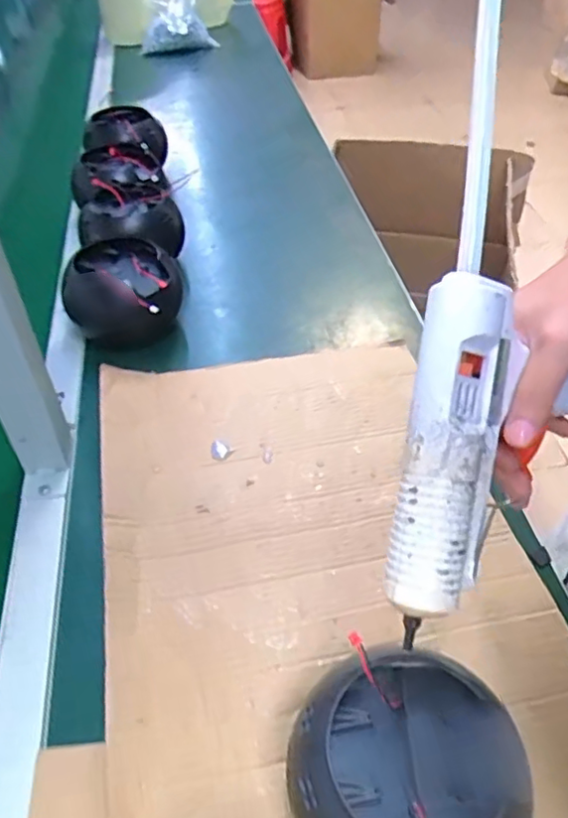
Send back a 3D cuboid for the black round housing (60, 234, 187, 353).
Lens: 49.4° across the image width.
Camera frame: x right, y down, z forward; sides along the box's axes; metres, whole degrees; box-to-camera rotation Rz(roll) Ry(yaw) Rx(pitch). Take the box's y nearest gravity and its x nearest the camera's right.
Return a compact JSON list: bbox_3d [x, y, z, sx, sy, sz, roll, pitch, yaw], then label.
[{"bbox_3d":[-0.169,-0.132,0.709,0.127,0.087,0.128,17,48,15],"label":"black round housing"}]

